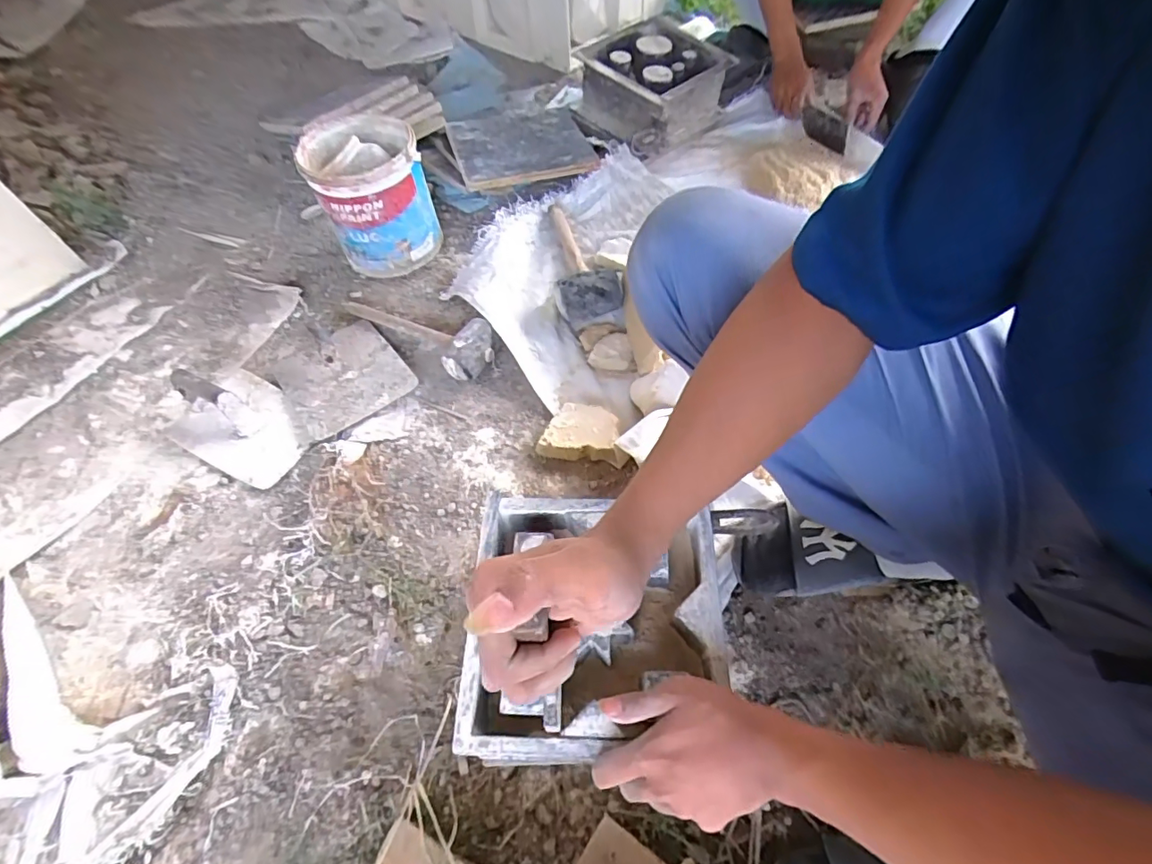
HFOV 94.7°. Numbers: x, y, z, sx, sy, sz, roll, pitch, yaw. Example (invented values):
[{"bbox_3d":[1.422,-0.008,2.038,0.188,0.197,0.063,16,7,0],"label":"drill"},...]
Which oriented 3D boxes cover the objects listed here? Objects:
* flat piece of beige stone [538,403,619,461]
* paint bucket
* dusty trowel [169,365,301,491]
[{"bbox_3d":[0.004,-0.002,0.727,0.105,0.035,0.081,-2,58,4],"label":"flat piece of beige stone"},{"bbox_3d":[-0.332,-0.388,0.890,0.168,0.187,0.168,-2,58,4],"label":"paint bucket"},{"bbox_3d":[-0.489,-0.028,0.751,0.248,0.068,0.140,25,64,19],"label":"dusty trowel"}]

